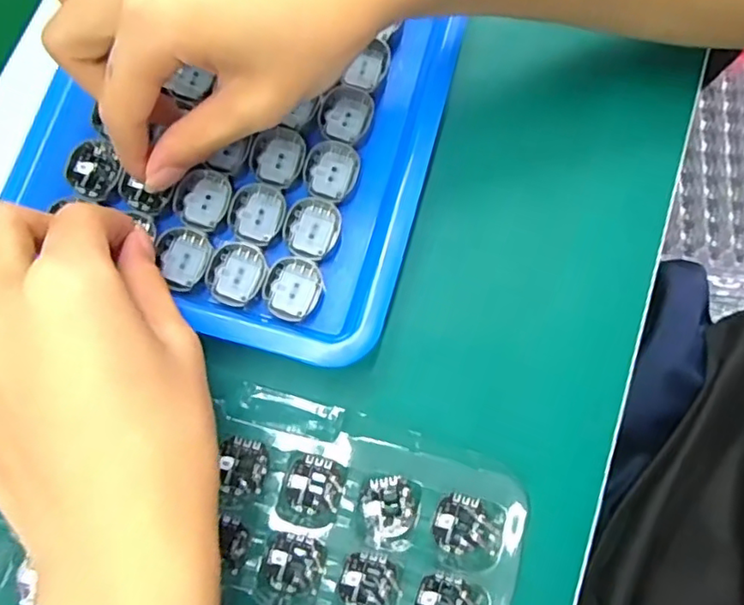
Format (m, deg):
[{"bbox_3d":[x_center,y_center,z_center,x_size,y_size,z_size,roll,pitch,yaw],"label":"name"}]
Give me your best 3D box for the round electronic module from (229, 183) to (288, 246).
[{"bbox_3d":[-0.053,-0.042,0.271,0.025,0.004,0.028,16,78,4],"label":"round electronic module"}]

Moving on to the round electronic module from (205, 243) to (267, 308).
[{"bbox_3d":[-0.061,-0.013,0.265,0.024,0.005,0.028,18,78,4],"label":"round electronic module"}]

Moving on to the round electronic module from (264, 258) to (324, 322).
[{"bbox_3d":[-0.036,-0.006,0.266,0.024,0.005,0.027,18,78,4],"label":"round electronic module"}]

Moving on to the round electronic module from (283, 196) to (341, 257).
[{"bbox_3d":[-0.028,-0.034,0.272,0.025,0.004,0.029,16,78,4],"label":"round electronic module"}]

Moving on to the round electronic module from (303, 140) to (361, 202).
[{"bbox_3d":[-0.019,-0.062,0.277,0.024,0.004,0.028,15,78,3],"label":"round electronic module"}]

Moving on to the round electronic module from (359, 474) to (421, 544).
[{"bbox_3d":[0.007,0.087,0.250,0.024,0.008,0.026,0,77,0],"label":"round electronic module"}]

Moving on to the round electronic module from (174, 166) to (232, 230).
[{"bbox_3d":[-0.078,-0.049,0.272,0.024,0.004,0.029,17,78,4],"label":"round electronic module"}]

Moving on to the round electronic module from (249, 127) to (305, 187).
[{"bbox_3d":[-0.045,-0.069,0.278,0.025,0.004,0.028,12,78,3],"label":"round electronic module"}]

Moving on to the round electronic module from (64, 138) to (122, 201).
[{"bbox_3d":[-0.129,-0.062,0.272,0.025,0.004,0.027,0,77,0],"label":"round electronic module"}]

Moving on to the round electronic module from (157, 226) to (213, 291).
[{"bbox_3d":[-0.086,-0.021,0.266,0.024,0.005,0.027,20,78,4],"label":"round electronic module"}]

